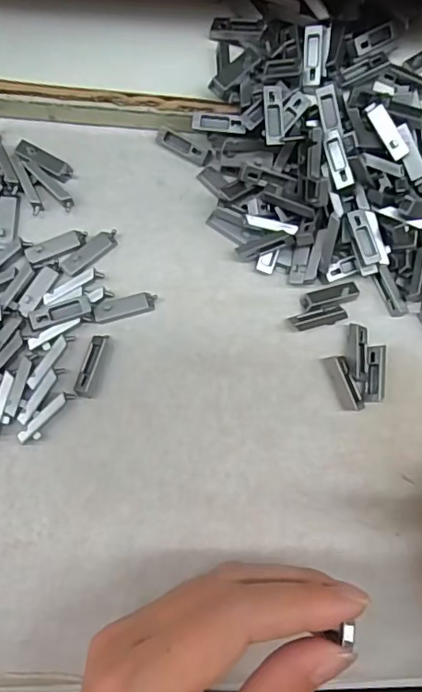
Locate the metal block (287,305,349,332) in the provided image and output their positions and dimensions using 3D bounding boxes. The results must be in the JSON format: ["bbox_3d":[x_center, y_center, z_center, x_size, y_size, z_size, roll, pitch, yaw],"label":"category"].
[{"bbox_3d":[0.046,-0.012,0.232,0.024,0.004,0.007,-12,80,-8],"label":"metal block"}]

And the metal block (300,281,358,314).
[{"bbox_3d":[0.052,-0.022,0.235,0.026,0.004,0.009,-14,81,-8],"label":"metal block"}]

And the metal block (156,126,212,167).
[{"bbox_3d":[-0.012,-0.089,0.244,0.026,0.006,0.007,26,77,0],"label":"metal block"}]

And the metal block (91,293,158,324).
[{"bbox_3d":[-0.036,-0.016,0.228,0.027,0.005,0.008,-15,81,-9],"label":"metal block"}]

